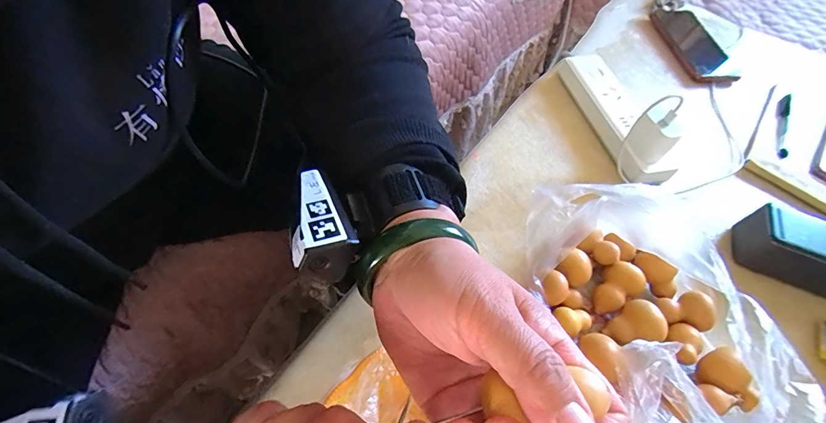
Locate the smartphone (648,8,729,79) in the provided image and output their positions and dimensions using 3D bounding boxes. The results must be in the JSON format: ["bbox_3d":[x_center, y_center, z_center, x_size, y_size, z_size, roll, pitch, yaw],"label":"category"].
[{"bbox_3d":[0.435,-0.272,0.613,0.086,0.014,0.173,-1,58,-7],"label":"smartphone"}]

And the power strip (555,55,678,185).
[{"bbox_3d":[0.248,-0.123,0.489,0.061,0.035,0.199,-11,60,-12],"label":"power strip"}]

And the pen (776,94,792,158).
[{"bbox_3d":[0.518,-0.119,0.545,0.012,0.015,0.097,17,74,7],"label":"pen"}]

